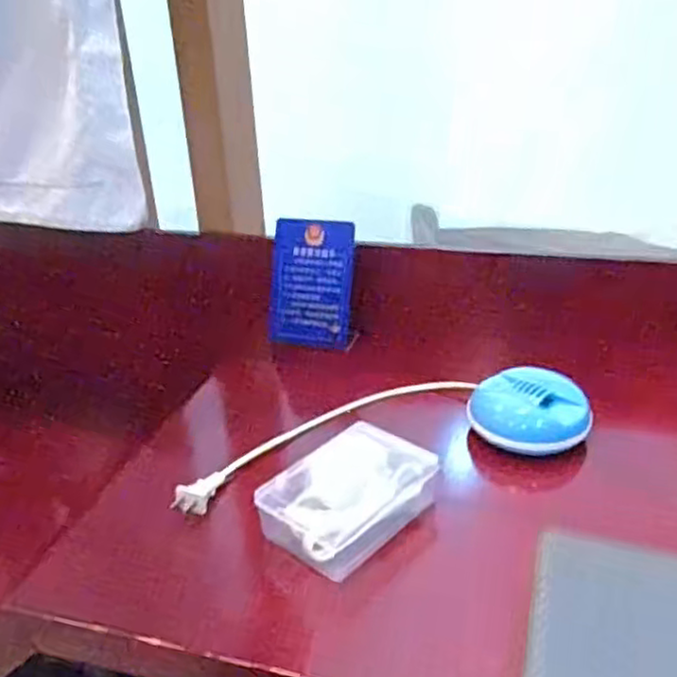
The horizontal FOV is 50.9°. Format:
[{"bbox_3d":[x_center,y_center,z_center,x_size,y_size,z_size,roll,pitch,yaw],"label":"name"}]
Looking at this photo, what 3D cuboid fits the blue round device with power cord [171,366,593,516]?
[{"bbox_3d":[0.034,0.077,0.676,0.372,0.054,0.137,-8,27,-10],"label":"blue round device with power cord"}]

